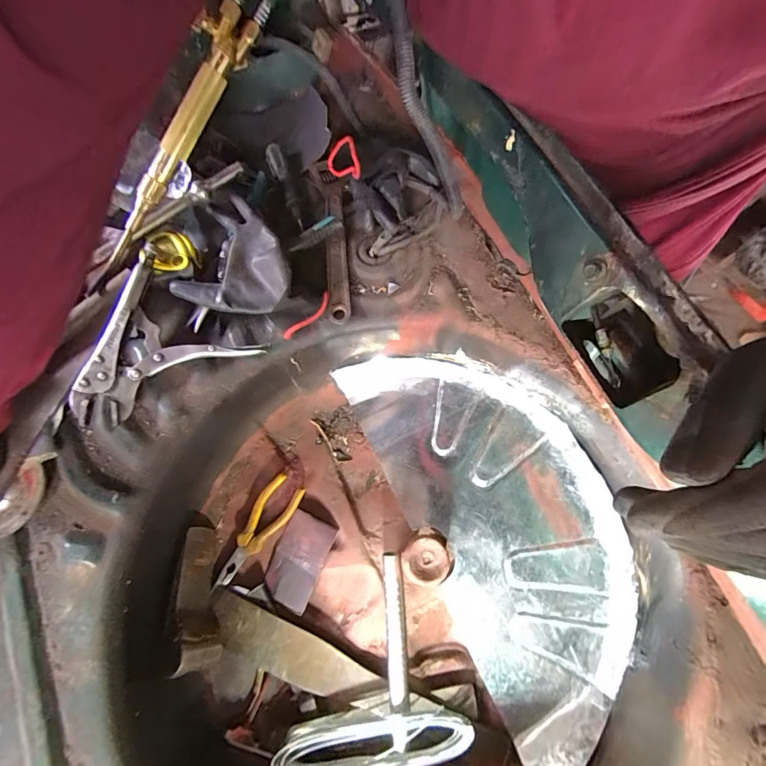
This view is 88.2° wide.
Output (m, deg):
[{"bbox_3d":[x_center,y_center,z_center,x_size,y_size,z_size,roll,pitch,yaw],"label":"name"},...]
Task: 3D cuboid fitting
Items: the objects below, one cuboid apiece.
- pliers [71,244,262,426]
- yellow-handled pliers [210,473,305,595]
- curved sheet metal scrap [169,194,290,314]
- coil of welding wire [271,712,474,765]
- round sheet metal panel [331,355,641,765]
[{"bbox_3d":[-0.277,-0.037,0.454,0.190,0.017,0.169,-44,96,-10],"label":"pliers"},{"bbox_3d":[-0.176,0.199,0.538,0.050,0.022,0.159,40,72,11],"label":"yellow-handled pliers"},{"bbox_3d":[-0.171,-0.148,0.478,0.124,0.032,0.134,21,70,4],"label":"curved sheet metal scrap"},{"bbox_3d":[-0.013,0.408,0.451,0.221,0.018,0.057,-10,45,0],"label":"coil of welding wire"},{"bbox_3d":[0.162,0.176,0.536,0.242,0.032,0.548,-25,74,-8],"label":"round sheet metal panel"}]

